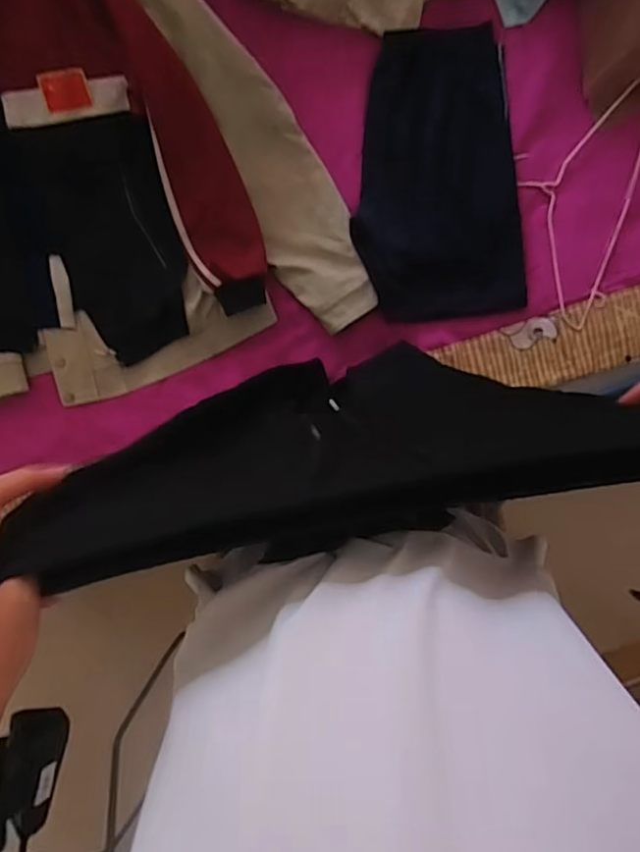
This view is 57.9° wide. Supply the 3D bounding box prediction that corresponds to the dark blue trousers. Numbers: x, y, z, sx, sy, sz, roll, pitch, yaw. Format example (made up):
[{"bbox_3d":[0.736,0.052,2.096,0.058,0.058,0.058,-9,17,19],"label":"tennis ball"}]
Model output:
[{"bbox_3d":[0.197,-0.388,0.925,0.283,0.078,0.414,-6,95,-3],"label":"dark blue trousers"}]

